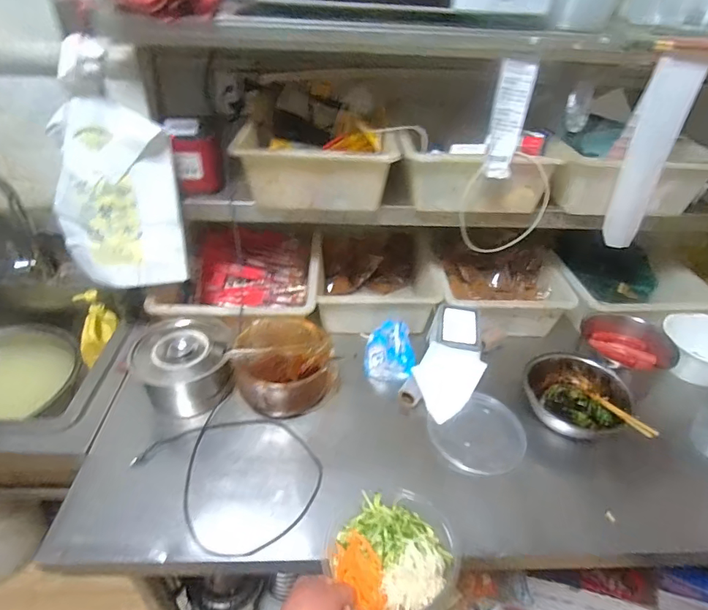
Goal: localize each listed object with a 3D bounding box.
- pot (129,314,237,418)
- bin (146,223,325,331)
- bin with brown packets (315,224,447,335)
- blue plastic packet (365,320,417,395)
[{"bbox_3d":[-0.306,0.111,0.822,0.170,0.120,0.155,2,37,-2],"label":"pot"},{"bbox_3d":[-0.243,-0.056,1.019,0.340,0.120,0.361,2,37,-3],"label":"bin"},{"bbox_3d":[0.050,-0.072,1.073,0.278,0.120,0.319,-1,37,-6],"label":"bin with brown packets"},{"bbox_3d":[0.075,0.098,0.914,0.102,0.074,0.146,6,37,2],"label":"blue plastic packet"}]

